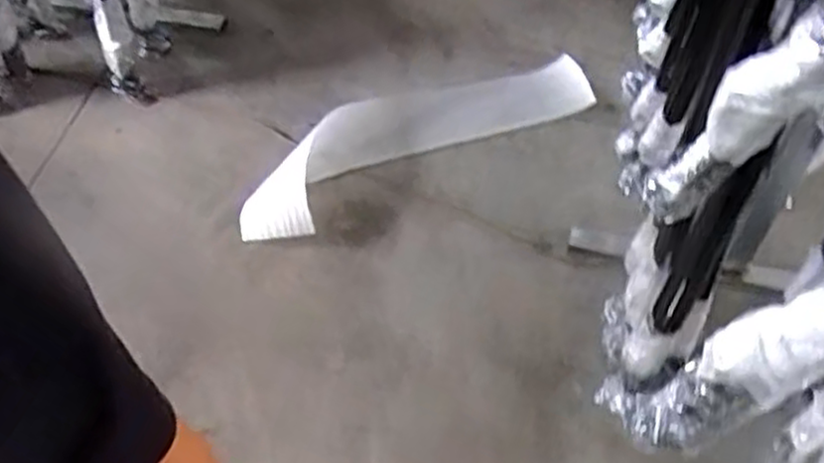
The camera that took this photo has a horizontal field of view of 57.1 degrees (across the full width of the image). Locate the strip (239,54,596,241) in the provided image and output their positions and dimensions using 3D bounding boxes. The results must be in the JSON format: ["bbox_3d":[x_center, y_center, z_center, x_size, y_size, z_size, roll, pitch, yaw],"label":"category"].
[{"bbox_3d":[0.005,-0.234,1.759,0.893,0.060,0.273,-25,59,-16],"label":"strip"}]

